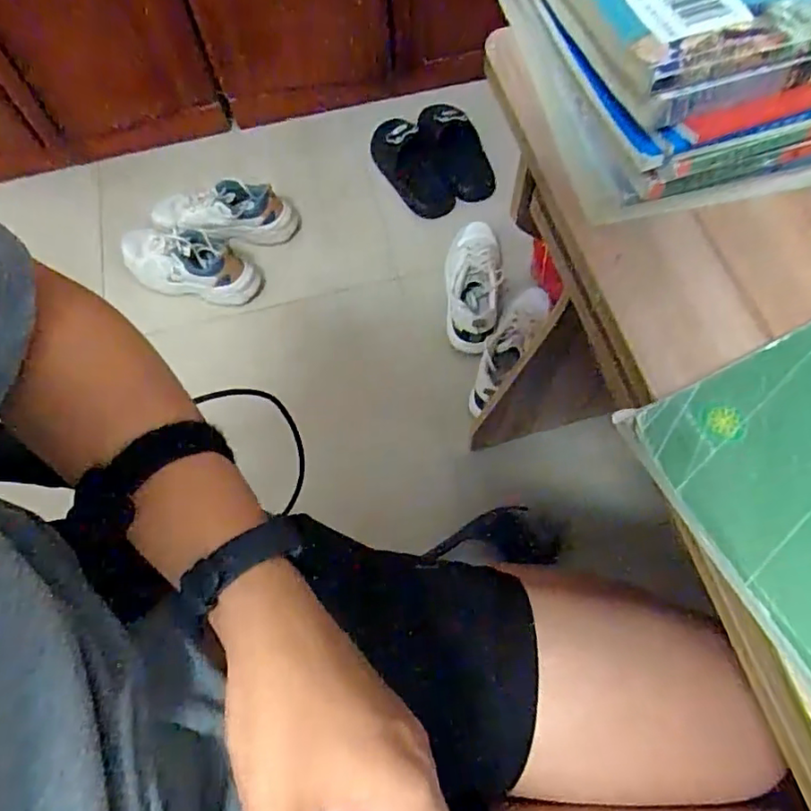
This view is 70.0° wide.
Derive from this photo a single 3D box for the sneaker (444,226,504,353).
[{"bbox_3d":[0.130,-0.241,1.122,0.104,0.096,0.280,2,66,3],"label":"sneaker"}]

